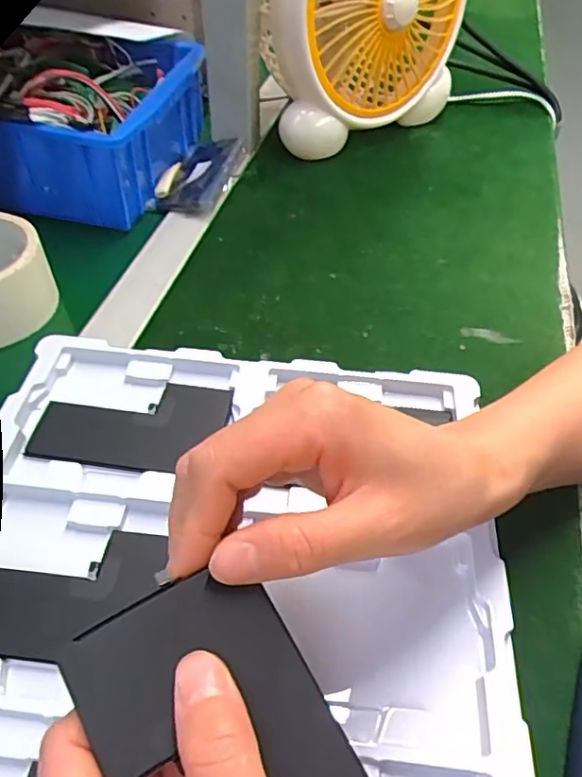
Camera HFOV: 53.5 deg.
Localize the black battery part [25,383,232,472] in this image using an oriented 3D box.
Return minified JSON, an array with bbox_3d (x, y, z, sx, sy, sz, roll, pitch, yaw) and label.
[{"bbox_3d":[-0.095,0.018,0.341,0.108,0.008,0.061,6,49,3],"label":"black battery part"}]

